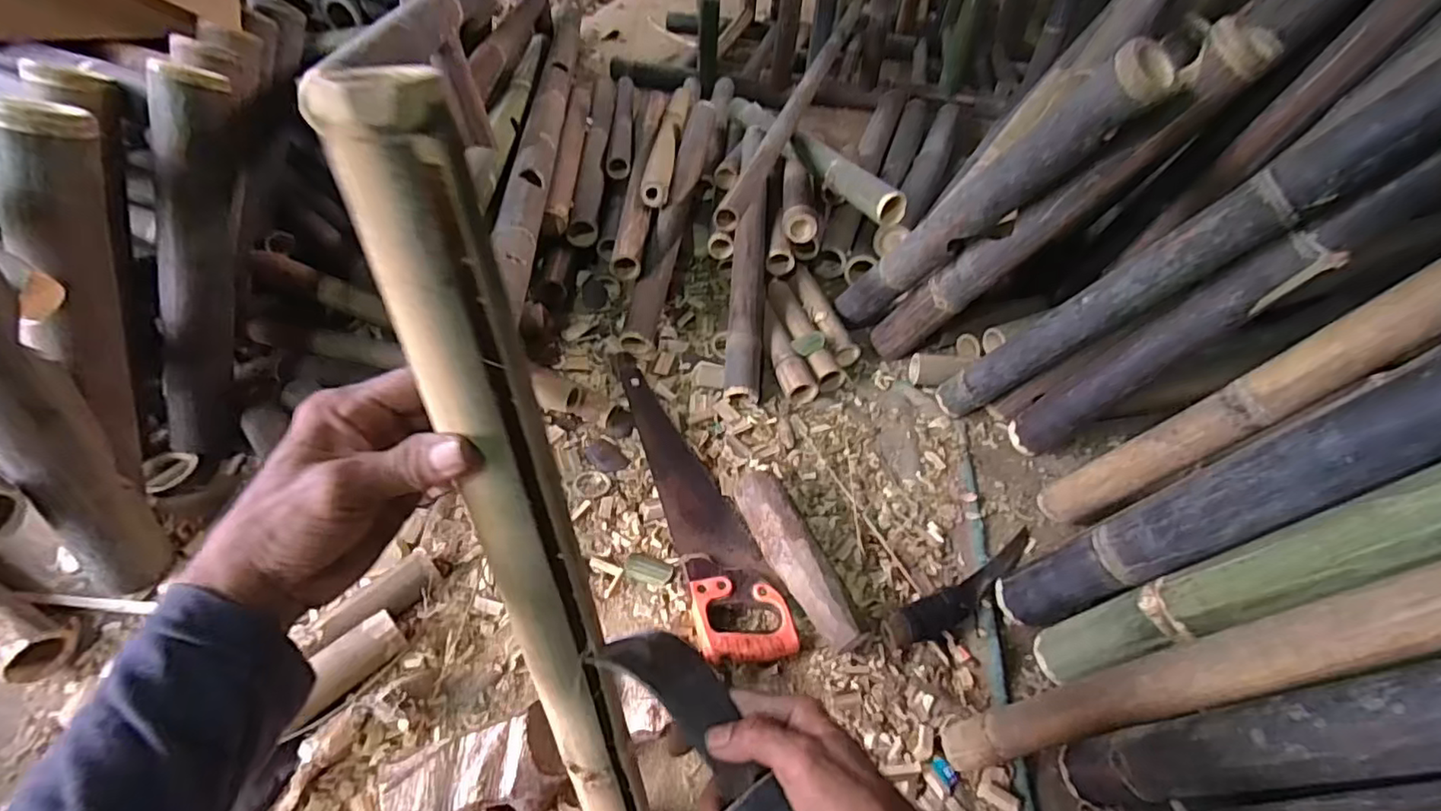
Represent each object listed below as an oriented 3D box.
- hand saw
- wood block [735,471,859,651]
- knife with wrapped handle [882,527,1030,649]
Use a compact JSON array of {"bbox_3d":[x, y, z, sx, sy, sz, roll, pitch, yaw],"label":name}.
[{"bbox_3d":[-0.036,0.108,0.879,0.117,0.020,0.541,-10,48,-16],"label":"hand saw"},{"bbox_3d":[0.095,0.196,0.781,0.061,0.064,0.252,-16,50,-20],"label":"wood block"},{"bbox_3d":[0.322,0.237,0.786,0.293,0.031,0.044,-21,52,-24],"label":"knife with wrapped handle"}]

